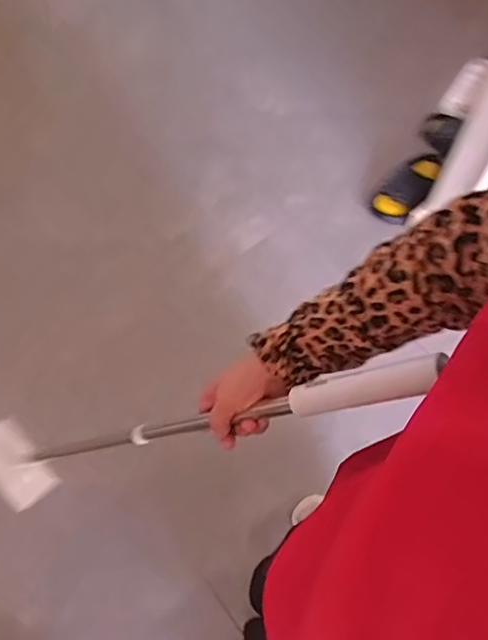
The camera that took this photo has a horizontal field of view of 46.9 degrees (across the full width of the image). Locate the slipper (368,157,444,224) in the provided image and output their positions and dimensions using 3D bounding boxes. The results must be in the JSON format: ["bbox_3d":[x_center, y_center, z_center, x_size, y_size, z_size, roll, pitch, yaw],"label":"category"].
[{"bbox_3d":[0.516,-0.411,1.725,0.128,0.069,0.282,42,74,18],"label":"slipper"}]

